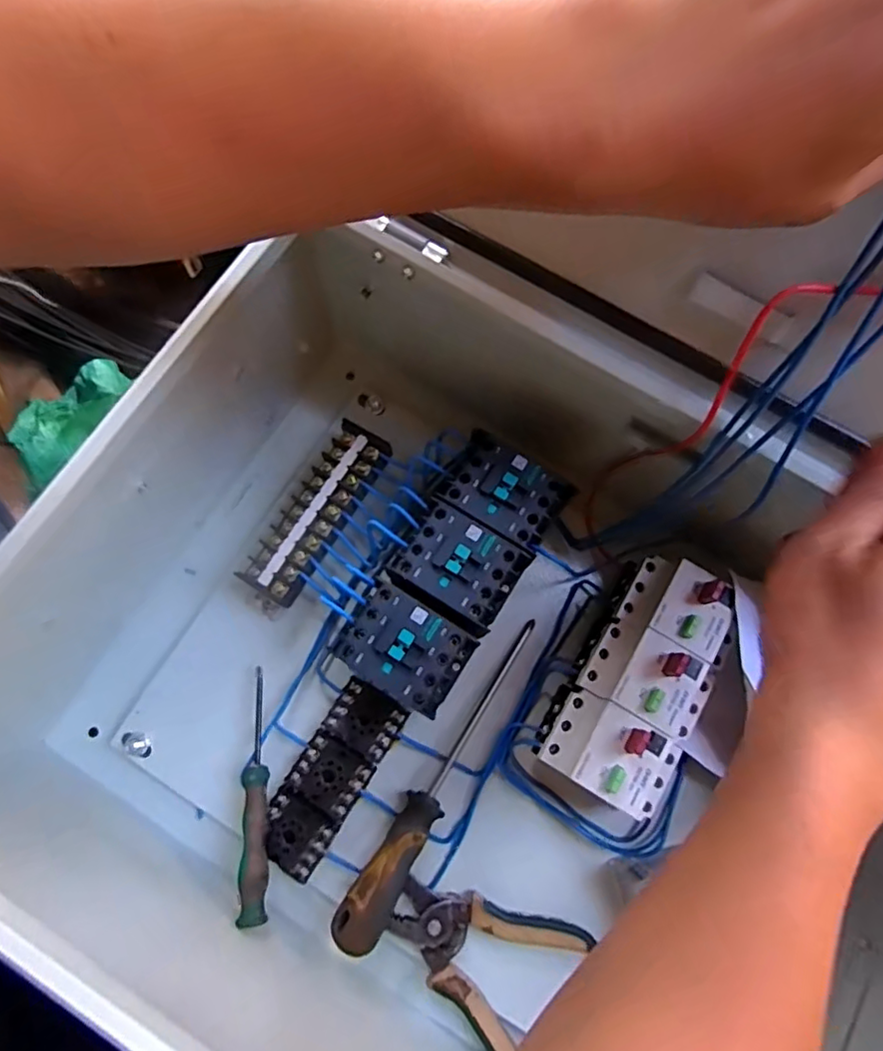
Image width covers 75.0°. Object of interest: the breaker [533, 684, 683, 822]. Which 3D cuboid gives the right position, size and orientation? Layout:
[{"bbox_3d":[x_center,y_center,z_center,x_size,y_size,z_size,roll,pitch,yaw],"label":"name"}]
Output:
[{"bbox_3d":[0.112,0.154,0.391,0.084,0.070,0.057,33,79,4],"label":"breaker"}]

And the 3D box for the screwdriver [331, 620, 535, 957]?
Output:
[{"bbox_3d":[0.004,0.175,0.407,0.030,0.027,0.245,32,79,4],"label":"screwdriver"}]

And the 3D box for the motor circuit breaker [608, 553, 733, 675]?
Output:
[{"bbox_3d":[0.172,0.063,0.410,0.072,0.066,0.055,31,79,4],"label":"motor circuit breaker"}]

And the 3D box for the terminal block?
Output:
[{"bbox_3d":[-0.096,-0.009,0.450,0.045,0.052,0.147,32,79,4],"label":"terminal block"}]

